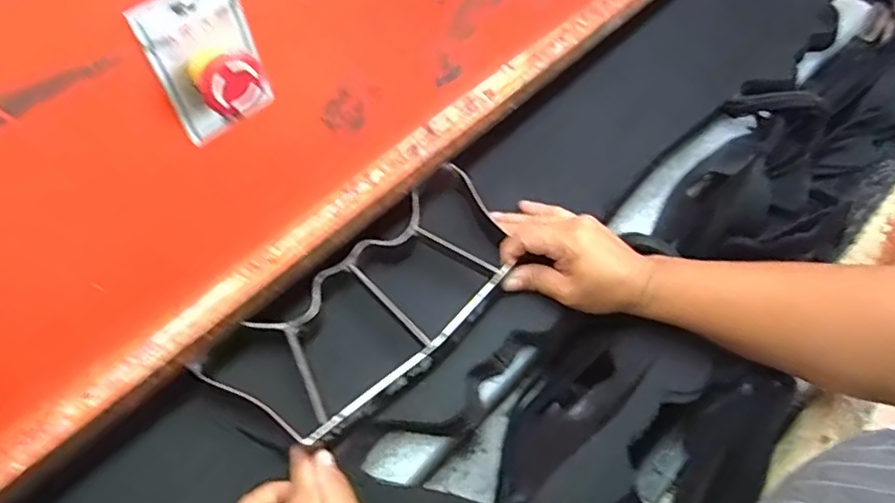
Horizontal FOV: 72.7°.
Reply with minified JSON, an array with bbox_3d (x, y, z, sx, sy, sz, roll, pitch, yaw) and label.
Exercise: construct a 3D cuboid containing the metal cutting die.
[{"bbox_3d":[-0.051,0.041,0.500,0.126,0.028,0.278,36,62,22],"label":"metal cutting die"}]

